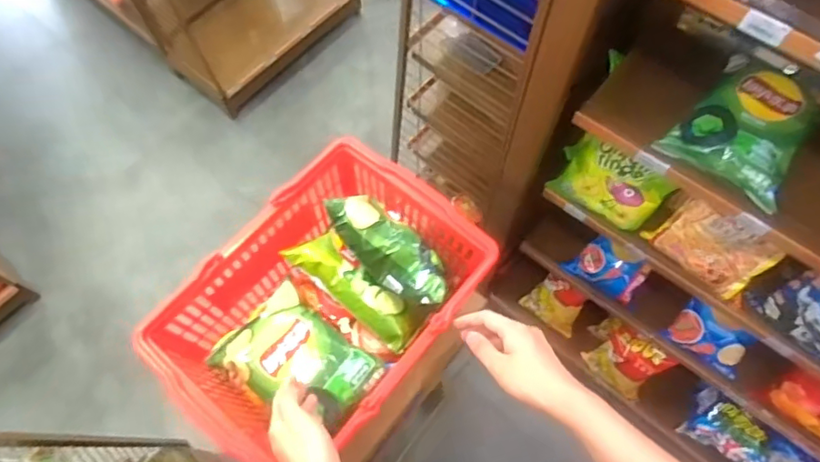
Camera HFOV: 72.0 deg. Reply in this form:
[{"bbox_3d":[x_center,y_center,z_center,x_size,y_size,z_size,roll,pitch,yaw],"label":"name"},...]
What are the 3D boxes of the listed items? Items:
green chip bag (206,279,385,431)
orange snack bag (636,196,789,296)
[{"bbox_3d":[-0.161,0.183,0.793,0.206,0.058,0.145,39,71,16],"label":"green chip bag"},{"bbox_3d":[0.468,0.020,0.878,0.046,0.168,0.166,-41,72,-16],"label":"orange snack bag"}]

